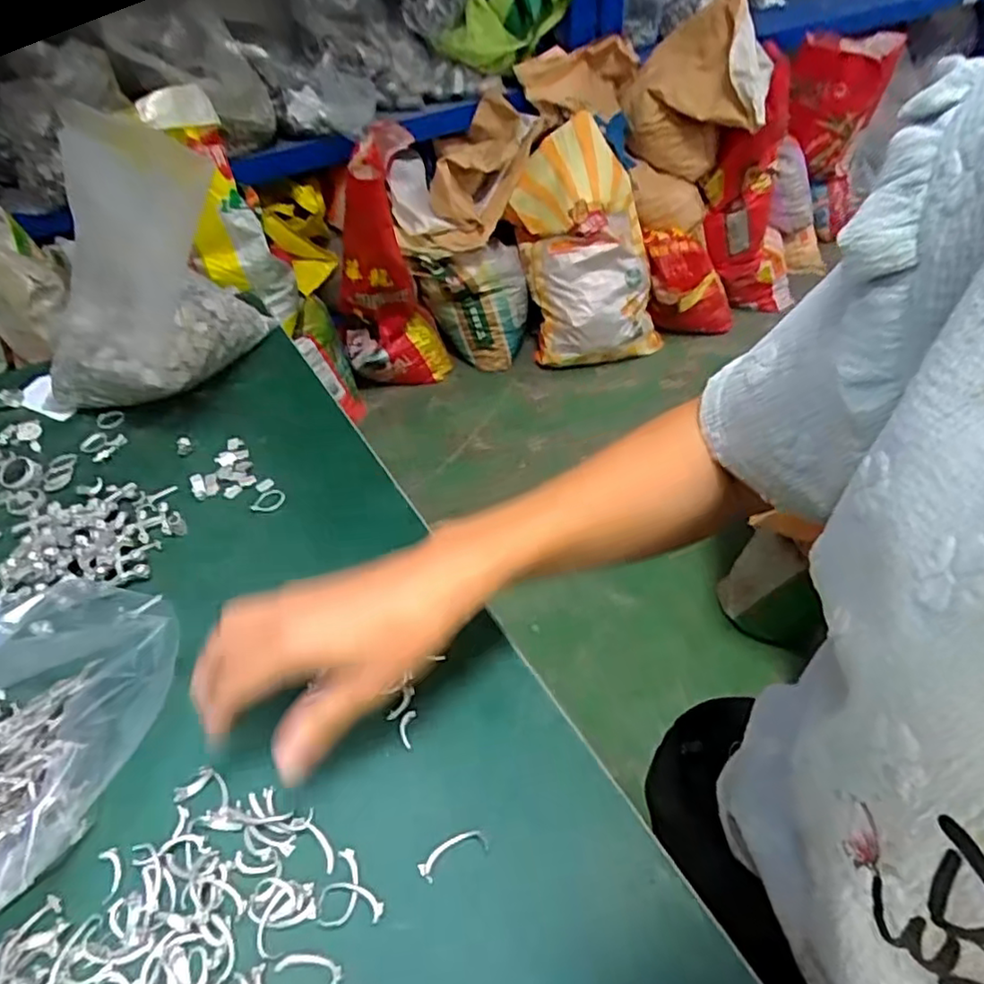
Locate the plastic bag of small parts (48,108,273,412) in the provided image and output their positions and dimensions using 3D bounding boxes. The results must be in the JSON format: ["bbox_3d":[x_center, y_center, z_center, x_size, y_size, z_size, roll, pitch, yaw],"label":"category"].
[{"bbox_3d":[-0.288,-0.171,0.509,0.124,0.201,0.131,9,47,12],"label":"plastic bag of small parts"}]

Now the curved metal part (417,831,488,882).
[{"bbox_3d":[-0.018,0.167,0.303,0.033,0.004,0.012,-23,49,-18],"label":"curved metal part"}]

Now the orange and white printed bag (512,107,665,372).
[{"bbox_3d":[0.241,-0.648,1.764,0.363,0.614,0.143,-24,24,-12],"label":"orange and white printed bag"}]

